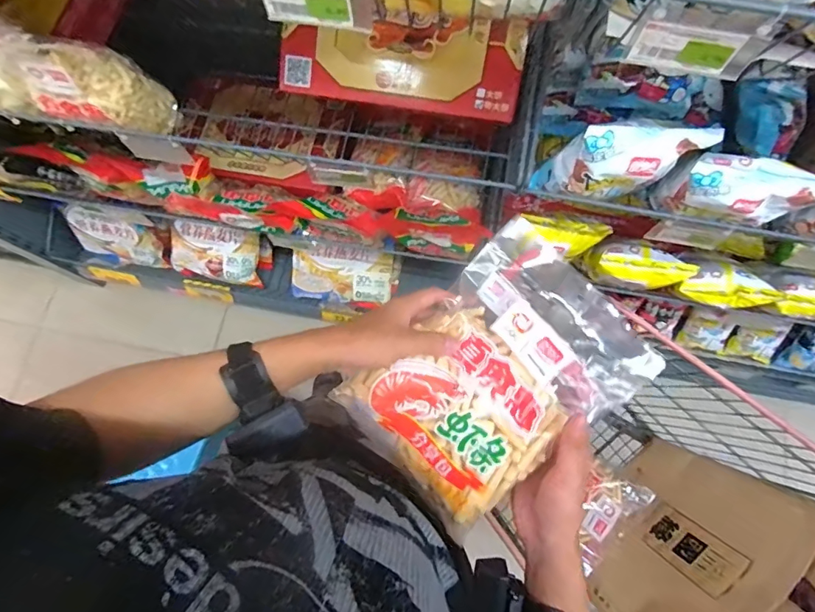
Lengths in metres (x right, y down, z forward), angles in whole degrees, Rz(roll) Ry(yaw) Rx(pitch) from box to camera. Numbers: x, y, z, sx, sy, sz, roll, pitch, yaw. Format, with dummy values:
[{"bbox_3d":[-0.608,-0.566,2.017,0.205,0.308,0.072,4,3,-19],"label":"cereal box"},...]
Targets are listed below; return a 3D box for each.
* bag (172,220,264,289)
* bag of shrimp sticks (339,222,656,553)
[{"bbox_3d":[-0.553,-0.151,1.345,0.255,0.174,0.050,13,32,3],"label":"bag"},{"bbox_3d":[0.084,0.068,0.450,0.248,0.055,0.189,-42,78,-10],"label":"bag of shrimp sticks"}]

